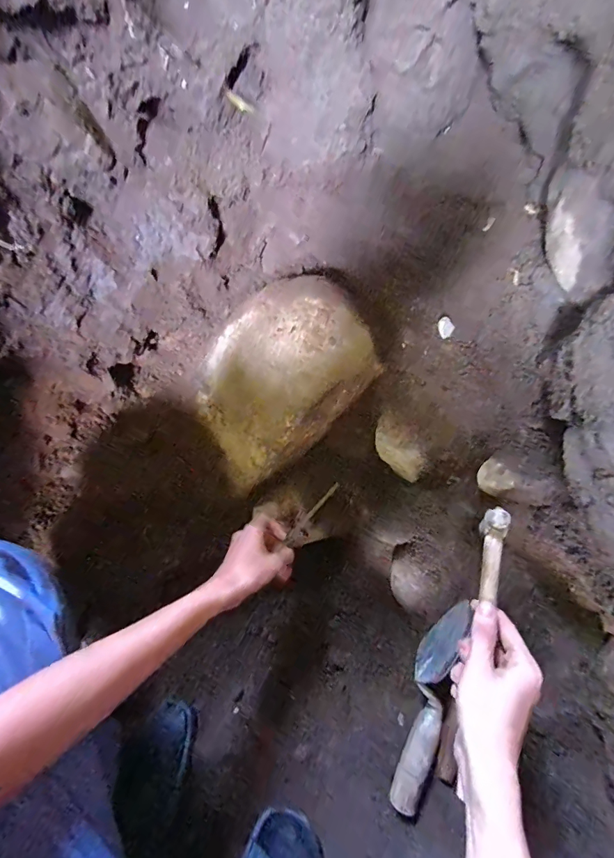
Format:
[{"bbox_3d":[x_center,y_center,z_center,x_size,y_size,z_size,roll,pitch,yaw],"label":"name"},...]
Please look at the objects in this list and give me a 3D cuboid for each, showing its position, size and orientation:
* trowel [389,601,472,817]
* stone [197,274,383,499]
[{"bbox_3d":[0.156,0.360,0.523,0.044,0.045,0.252,17,78,13],"label":"trowel"},{"bbox_3d":[-0.044,-0.078,0.629,0.212,0.150,0.319,48,115,11],"label":"stone"}]

